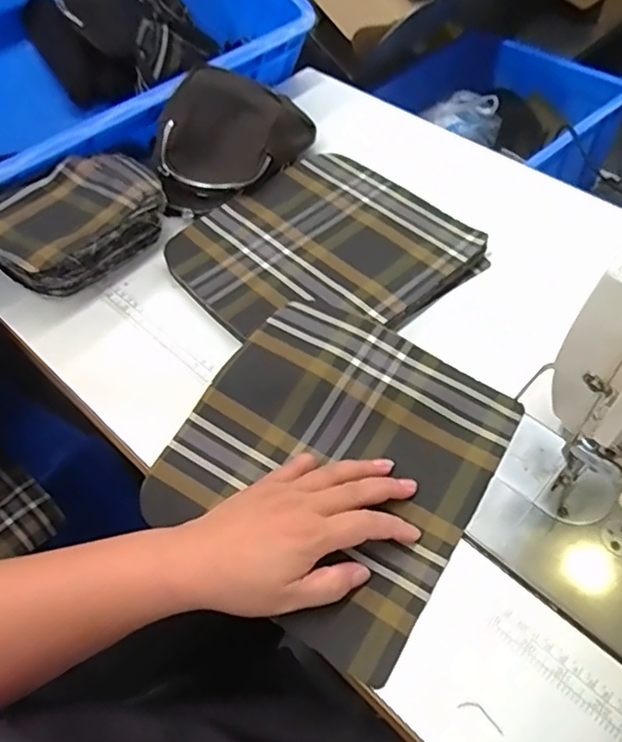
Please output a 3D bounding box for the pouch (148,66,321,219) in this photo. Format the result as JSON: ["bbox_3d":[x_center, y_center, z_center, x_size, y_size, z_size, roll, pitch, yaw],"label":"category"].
[{"bbox_3d":[-0.095,-0.256,0.636,0.135,0.065,0.181,18,57,14],"label":"pouch"}]

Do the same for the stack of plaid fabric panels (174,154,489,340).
[{"bbox_3d":[0.006,-0.123,0.585,0.252,0.022,0.235,-35,61,-21],"label":"stack of plaid fabric panels"}]

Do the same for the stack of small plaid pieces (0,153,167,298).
[{"bbox_3d":[-0.234,-0.151,0.592,0.118,0.062,0.176,32,62,22],"label":"stack of small plaid pieces"}]

